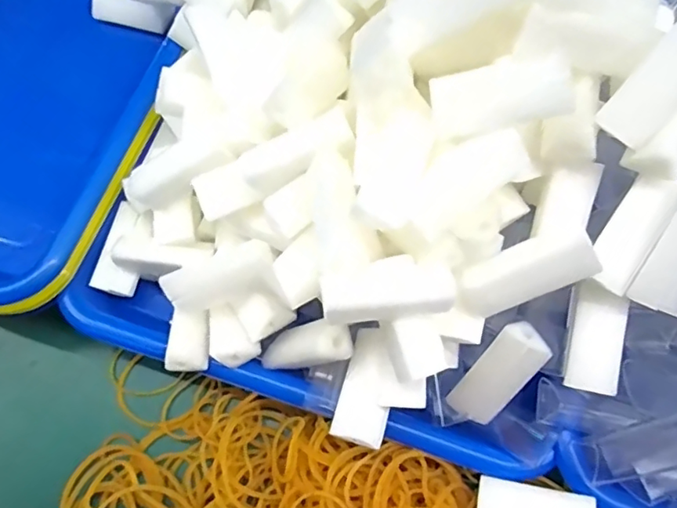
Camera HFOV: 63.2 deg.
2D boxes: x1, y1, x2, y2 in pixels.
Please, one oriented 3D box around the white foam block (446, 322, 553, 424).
[{"bbox_3d":[0.065,0.049,0.222,0.020,0.046,0.011,36,30,14],"label":"white foam block"}]

